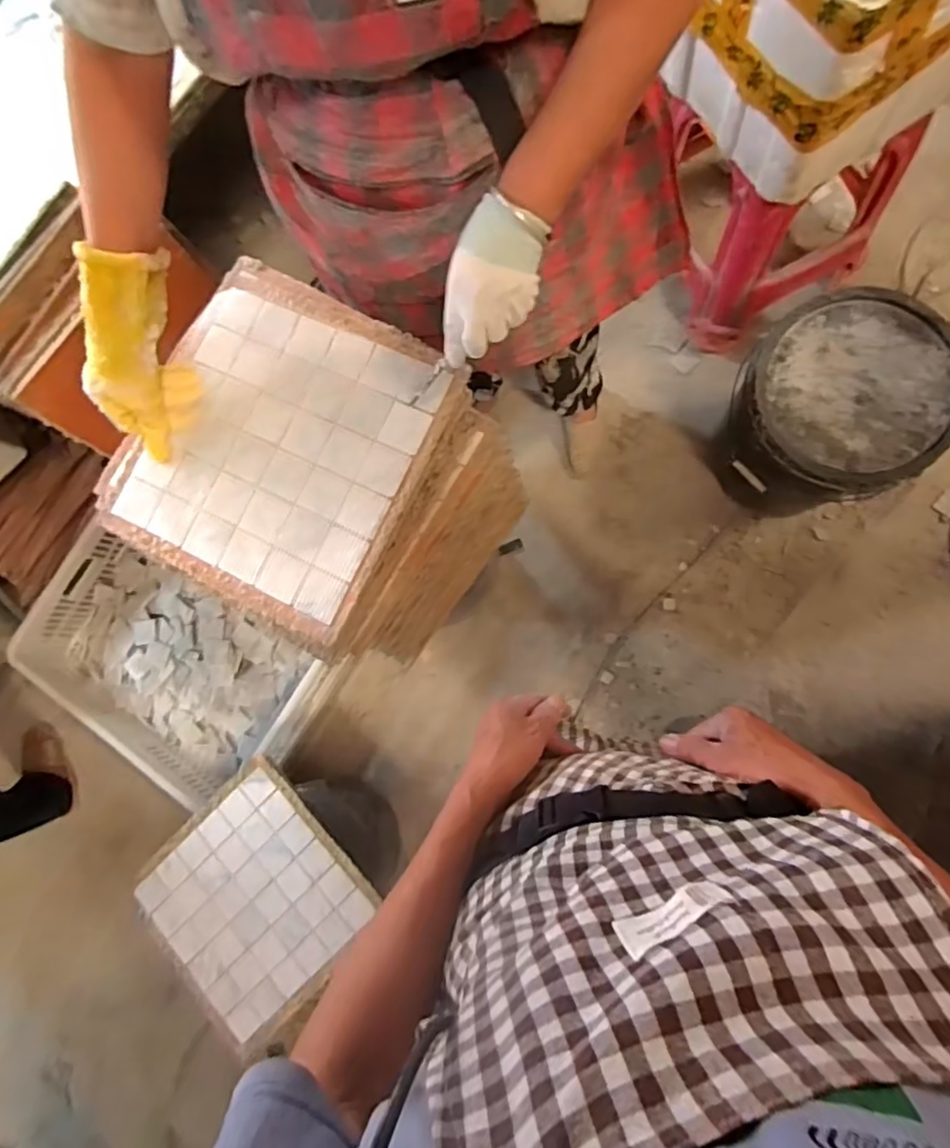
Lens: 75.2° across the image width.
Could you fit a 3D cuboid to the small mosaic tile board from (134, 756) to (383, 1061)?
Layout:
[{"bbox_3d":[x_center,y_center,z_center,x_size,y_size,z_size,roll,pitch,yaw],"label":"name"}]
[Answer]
[{"bbox_3d":[-0.357,0.545,1.012,0.352,0.034,0.336,45,92,8],"label":"small mosaic tile board"}]

